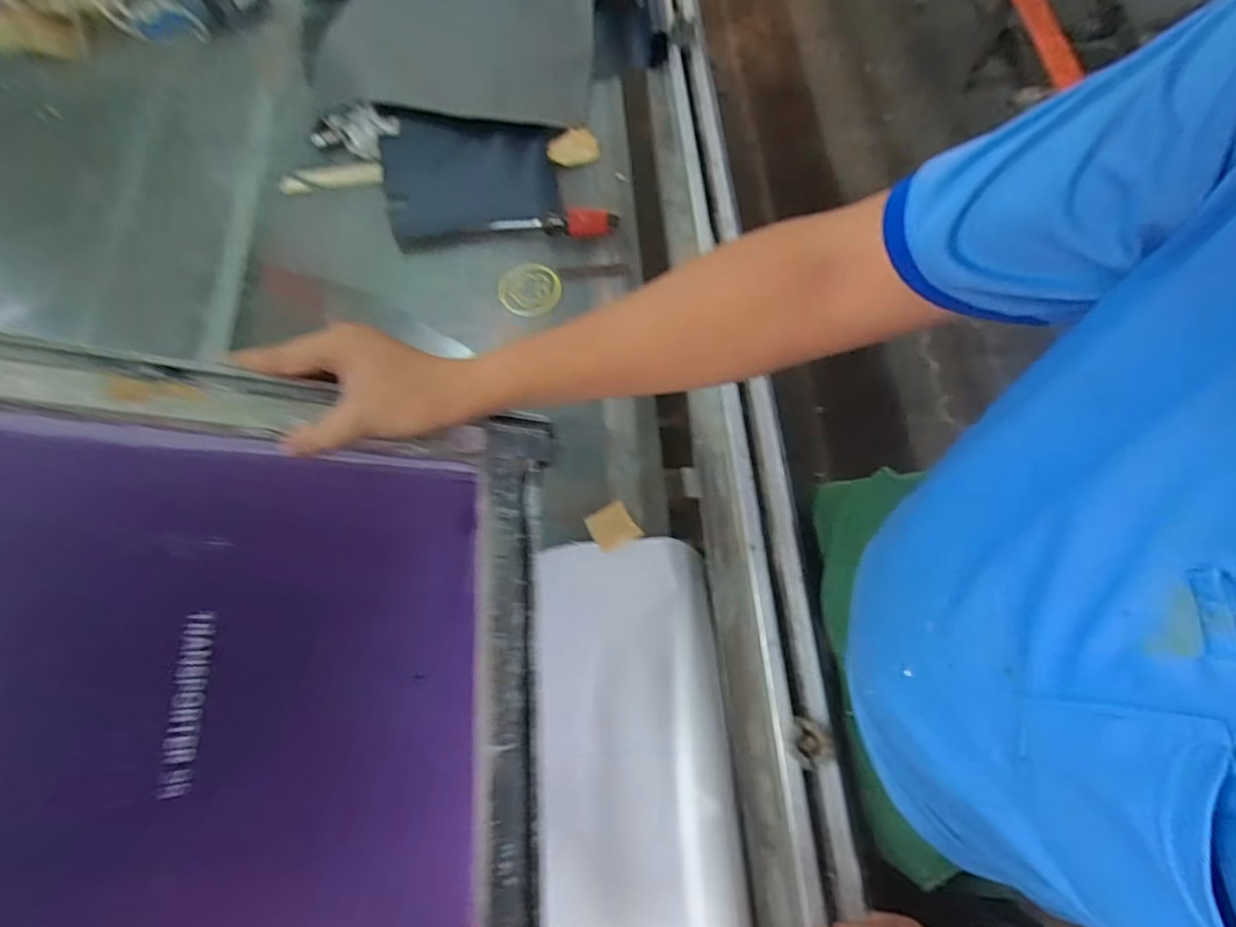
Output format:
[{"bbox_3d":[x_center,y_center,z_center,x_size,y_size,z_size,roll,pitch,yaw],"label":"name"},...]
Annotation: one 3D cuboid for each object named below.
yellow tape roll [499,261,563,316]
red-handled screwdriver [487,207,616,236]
[{"bbox_3d":[-0.118,-0.234,0.806,0.080,0.014,0.079,0,67,-1],"label":"yellow tape roll"},{"bbox_3d":[-0.089,-0.326,0.811,0.177,0.029,0.026,5,66,16],"label":"red-handled screwdriver"}]

